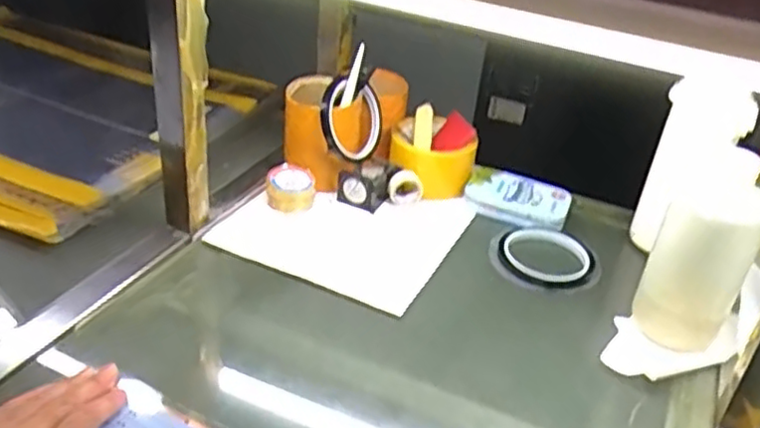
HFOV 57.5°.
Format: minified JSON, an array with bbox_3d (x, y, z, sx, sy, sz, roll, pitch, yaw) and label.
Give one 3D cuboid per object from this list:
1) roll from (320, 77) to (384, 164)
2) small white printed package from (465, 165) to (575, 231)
[{"bbox_3d":[-0.026,-0.095,0.708,0.025,0.097,0.081,24,36,26],"label":"roll"},{"bbox_3d":[0.147,-0.018,0.735,0.107,0.019,0.066,12,32,9],"label":"small white printed package"}]

